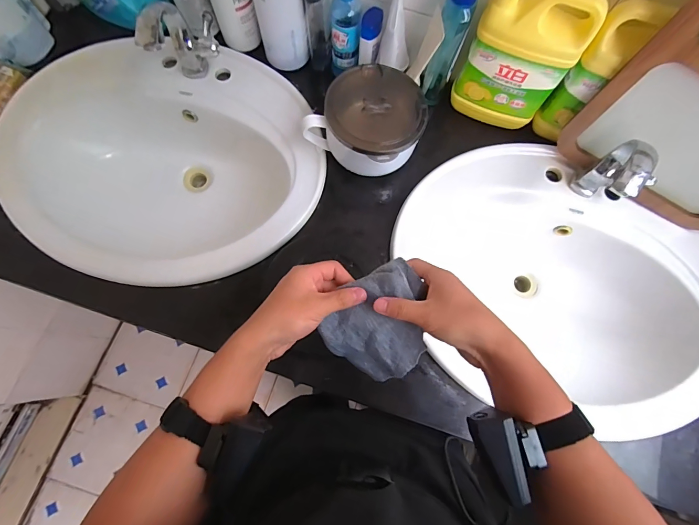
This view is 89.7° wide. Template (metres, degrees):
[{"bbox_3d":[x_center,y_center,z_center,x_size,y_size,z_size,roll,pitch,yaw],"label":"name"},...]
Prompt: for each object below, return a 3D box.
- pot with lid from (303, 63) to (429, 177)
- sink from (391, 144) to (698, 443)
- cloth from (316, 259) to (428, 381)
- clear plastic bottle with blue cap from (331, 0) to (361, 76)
[{"bbox_3d":[0.040,-0.236,0.566,0.158,0.086,0.169,1,74,-2],"label":"pot with lid"},{"bbox_3d":[0.339,0.039,0.626,0.548,0.171,0.402,20,74,3],"label":"sink"},{"bbox_3d":[0.039,0.059,0.377,0.102,0.053,0.121,32,79,6],"label":"cloth"},{"bbox_3d":[-0.007,-0.381,0.577,0.047,0.155,0.043,0,74,-2],"label":"clear plastic bottle with blue cap"}]

